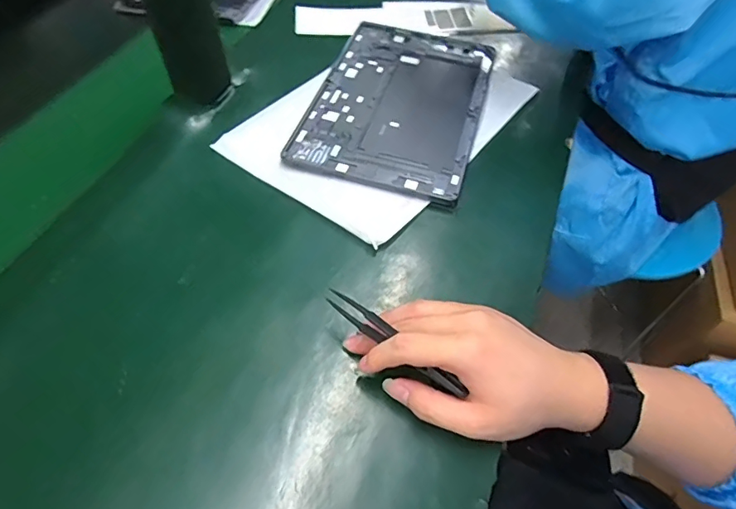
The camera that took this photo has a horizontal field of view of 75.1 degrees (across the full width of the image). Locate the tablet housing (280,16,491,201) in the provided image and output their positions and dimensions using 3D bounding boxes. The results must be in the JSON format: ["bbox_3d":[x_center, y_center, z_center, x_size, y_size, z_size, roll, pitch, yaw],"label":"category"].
[{"bbox_3d":[0.035,-0.167,0.506,0.167,0.005,0.264,14,55,9],"label":"tablet housing"}]

